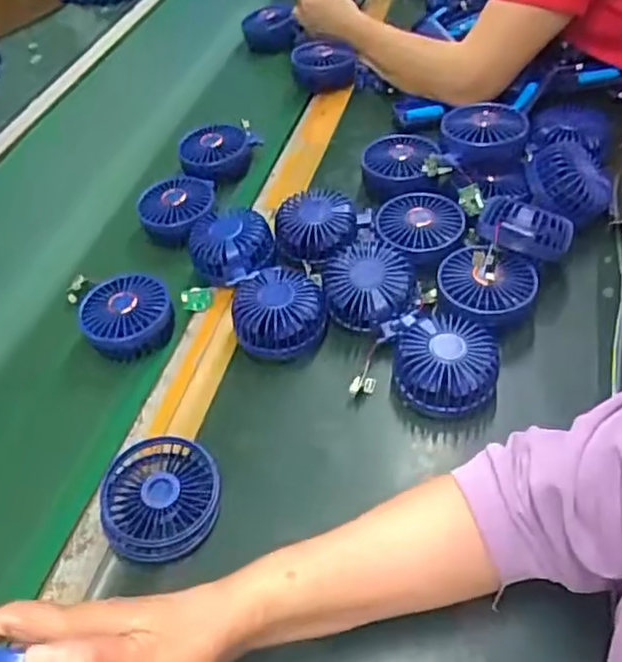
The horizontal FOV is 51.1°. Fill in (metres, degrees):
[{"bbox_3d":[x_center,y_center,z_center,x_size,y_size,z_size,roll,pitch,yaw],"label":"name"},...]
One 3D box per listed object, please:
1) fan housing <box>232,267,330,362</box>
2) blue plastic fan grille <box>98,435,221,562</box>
[{"bbox_3d":[-0.030,-0.020,0.616,0.086,0.044,0.092,-5,47,5],"label":"fan housing"},{"bbox_3d":[-0.119,0.130,0.509,0.092,0.018,0.096,-1,49,5],"label":"blue plastic fan grille"}]

